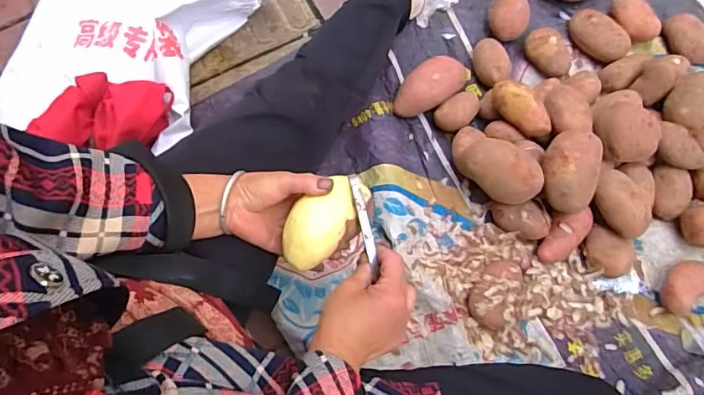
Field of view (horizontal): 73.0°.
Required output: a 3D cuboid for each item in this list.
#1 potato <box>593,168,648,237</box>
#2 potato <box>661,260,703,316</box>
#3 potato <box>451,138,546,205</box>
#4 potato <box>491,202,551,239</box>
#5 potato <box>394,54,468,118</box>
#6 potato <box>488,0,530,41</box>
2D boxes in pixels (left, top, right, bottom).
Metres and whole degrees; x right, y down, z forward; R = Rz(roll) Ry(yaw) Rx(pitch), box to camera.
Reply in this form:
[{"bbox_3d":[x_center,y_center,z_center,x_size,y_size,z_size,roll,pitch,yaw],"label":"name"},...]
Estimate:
[{"bbox_3d":[0.414,0.013,0.742,0.062,0.060,0.104,-33,76,-4],"label":"potato"},{"bbox_3d":[0.522,0.138,0.740,0.057,0.057,0.096,43,83,12],"label":"potato"},{"bbox_3d":[0.230,-0.046,0.759,0.143,0.071,0.077,33,81,11],"label":"potato"},{"bbox_3d":[0.277,0.035,0.784,0.095,0.044,0.056,17,78,8],"label":"potato"},{"bbox_3d":[0.136,-0.195,0.849,0.137,0.056,0.079,-39,77,-6],"label":"potato"},{"bbox_3d":[0.289,-0.337,0.881,0.066,0.055,0.090,-4,76,3],"label":"potato"}]

